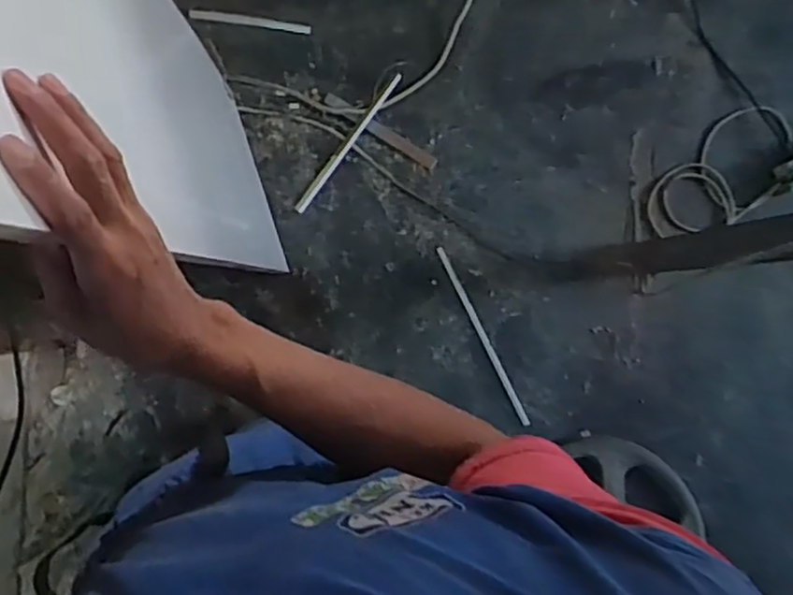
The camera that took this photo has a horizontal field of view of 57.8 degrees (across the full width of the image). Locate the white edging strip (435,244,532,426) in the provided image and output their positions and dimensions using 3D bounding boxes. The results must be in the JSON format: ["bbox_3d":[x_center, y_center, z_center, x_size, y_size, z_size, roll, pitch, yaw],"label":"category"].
[{"bbox_3d":[0.190,0.087,1.566,0.017,0.013,0.426,-27,92,-7],"label":"white edging strip"}]

